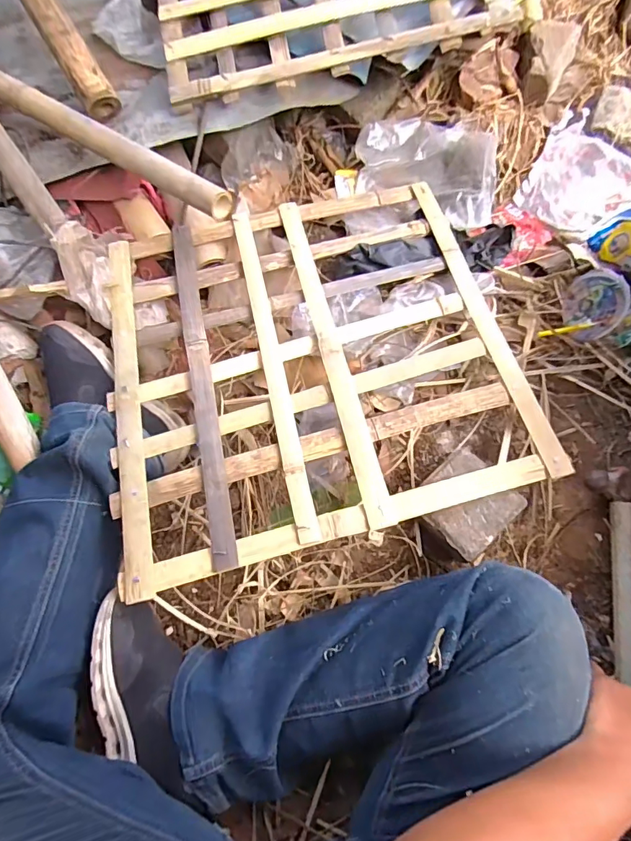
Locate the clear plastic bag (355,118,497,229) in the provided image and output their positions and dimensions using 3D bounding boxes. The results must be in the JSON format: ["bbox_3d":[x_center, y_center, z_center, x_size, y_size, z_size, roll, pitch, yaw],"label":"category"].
[{"bbox_3d":[0.191,-0.422,0.758,0.253,0.068,0.141,30,75,12],"label":"clear plastic bag"}]

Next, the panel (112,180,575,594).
[{"bbox_3d":[-0.016,-0.099,0.614,0.526,0.033,0.514,-15,64,-5],"label":"panel"}]

